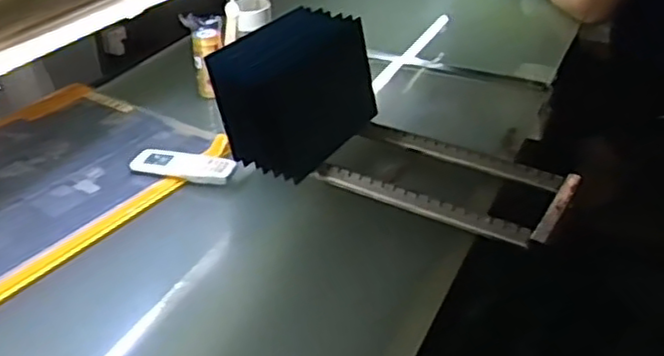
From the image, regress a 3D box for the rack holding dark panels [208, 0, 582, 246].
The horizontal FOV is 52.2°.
[{"bbox_3d":[0.105,-0.086,1.039,0.514,0.224,0.238,13,36,18],"label":"rack holding dark panels"}]

